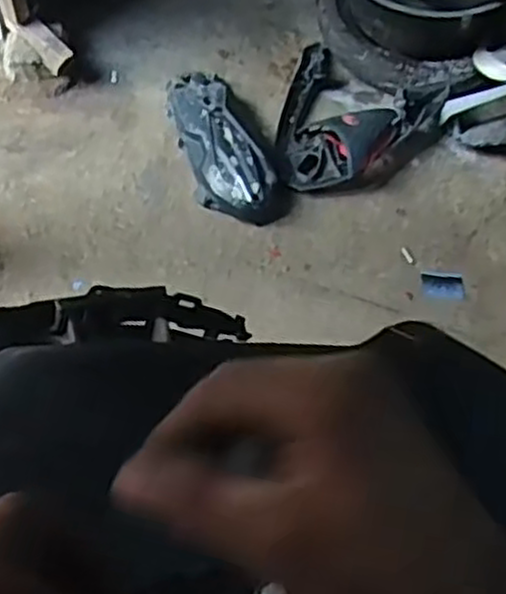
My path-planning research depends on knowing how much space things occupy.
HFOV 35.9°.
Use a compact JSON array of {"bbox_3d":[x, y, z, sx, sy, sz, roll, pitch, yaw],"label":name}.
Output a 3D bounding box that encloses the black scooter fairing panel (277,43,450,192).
[{"bbox_3d":[0.186,-0.377,1.681,0.337,0.107,0.361,34,66,10],"label":"black scooter fairing panel"}]

